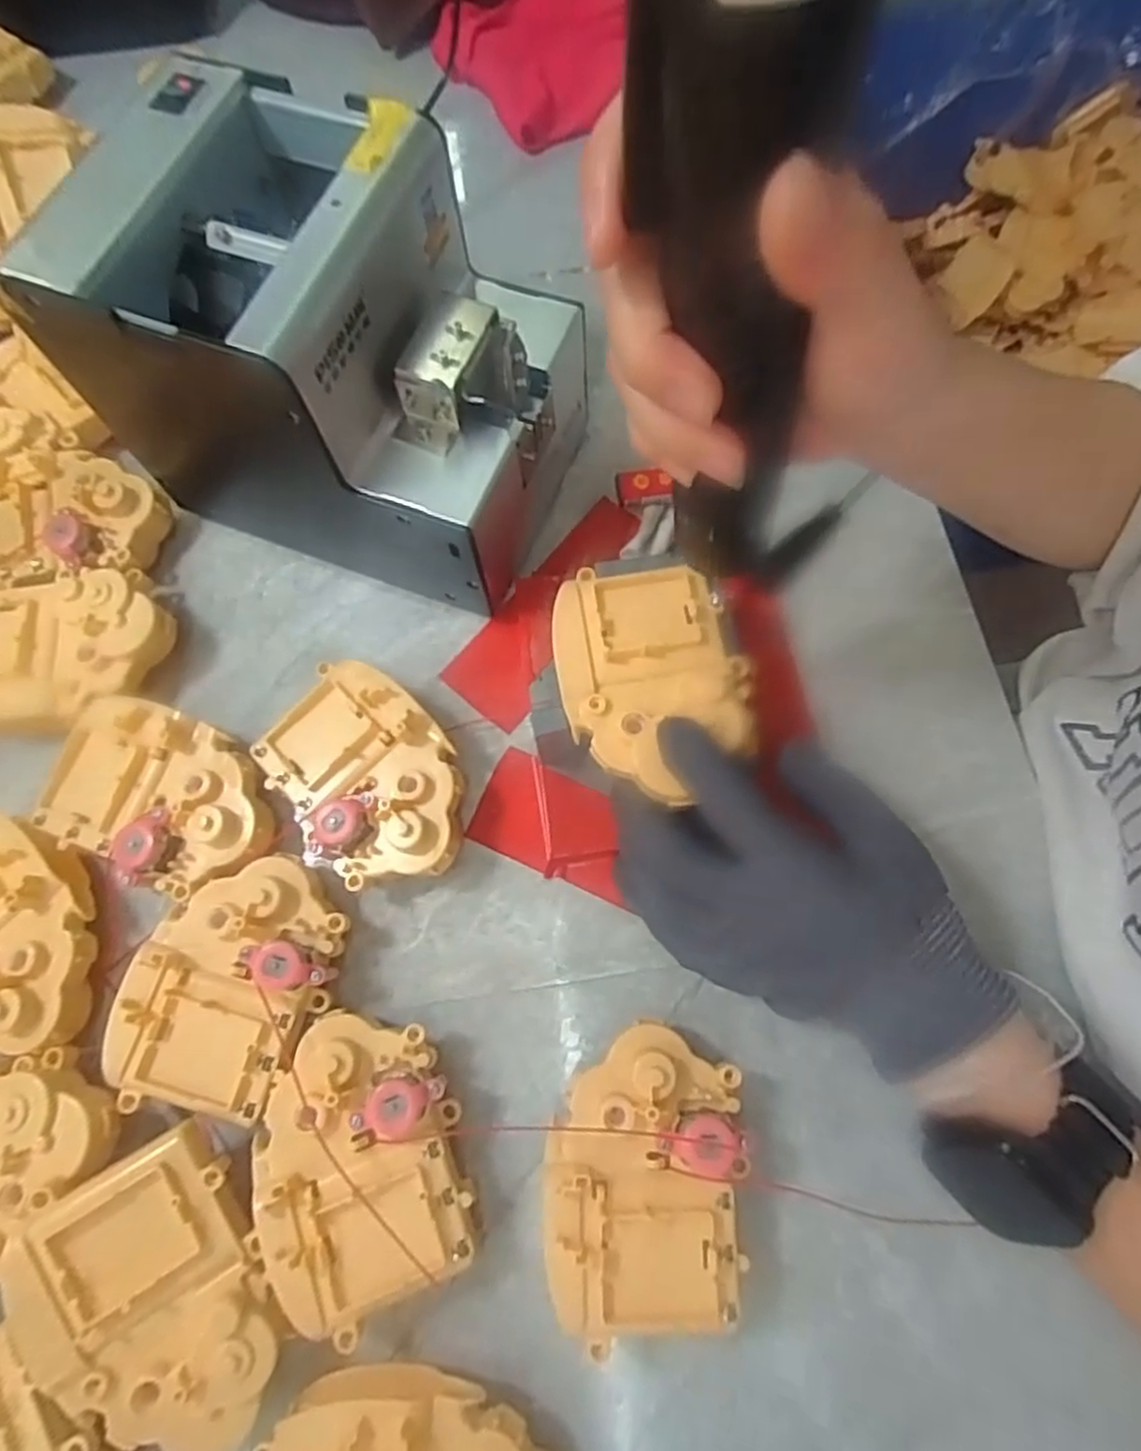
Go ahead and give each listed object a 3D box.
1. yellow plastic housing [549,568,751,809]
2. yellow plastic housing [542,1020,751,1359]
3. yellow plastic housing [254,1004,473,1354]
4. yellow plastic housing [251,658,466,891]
[{"bbox_3d":[0.032,-0.022,0.299,0.071,0.014,0.098,-15,74,-6],"label":"yellow plastic housing"},{"bbox_3d":[0.028,0.165,0.275,0.071,0.040,0.103,1,72,4],"label":"yellow plastic housing"},{"bbox_3d":[-0.077,0.163,0.283,0.074,0.039,0.103,-14,71,-1],"label":"yellow plastic housing"},{"bbox_3d":[-0.088,0.023,0.326,0.071,0.034,0.098,-34,74,-10],"label":"yellow plastic housing"}]

